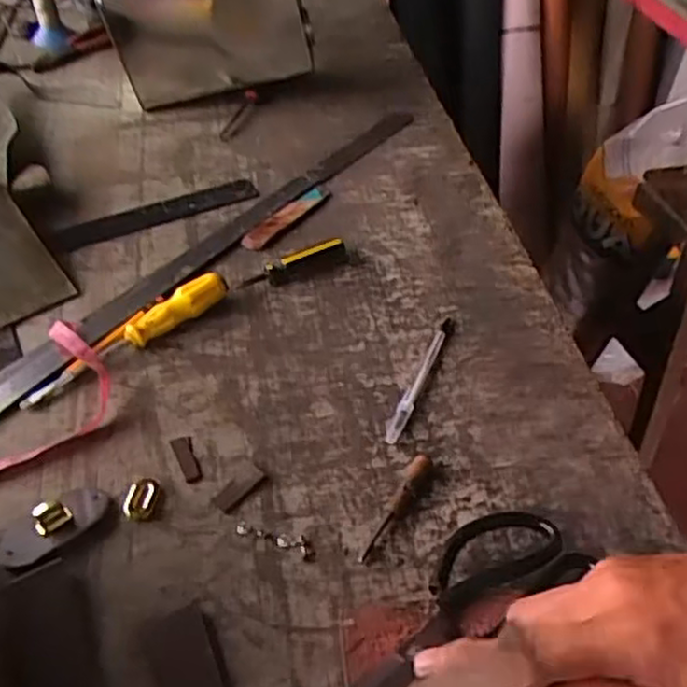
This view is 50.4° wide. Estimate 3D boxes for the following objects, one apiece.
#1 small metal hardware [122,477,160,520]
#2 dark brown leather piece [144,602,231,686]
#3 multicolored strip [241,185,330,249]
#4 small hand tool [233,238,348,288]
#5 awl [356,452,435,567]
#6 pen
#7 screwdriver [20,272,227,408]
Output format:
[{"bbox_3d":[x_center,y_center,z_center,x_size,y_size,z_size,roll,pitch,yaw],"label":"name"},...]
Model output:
[{"bbox_3d":[-0.148,0.112,0.533,0.023,0.007,0.033,2,45,3],"label":"small metal hardware"},{"bbox_3d":[-0.094,0.204,0.444,0.043,0.007,0.091,-17,47,-16],"label":"dark brown leather piece"},{"bbox_3d":[-0.061,-0.137,0.783,0.029,0.007,0.122,31,53,28],"label":"multicolored strip"},{"bbox_3d":[-0.049,-0.075,0.706,0.107,0.020,0.023,-24,49,-21],"label":"small hand tool"},{"bbox_3d":[0.039,0.117,0.523,0.018,0.014,0.091,19,48,19],"label":"awl"},{"bbox_3d":[0.065,0.025,0.617,0.013,0.009,0.146,16,47,16],"label":"pen"},{"bbox_3d":[-0.185,-0.005,0.633,0.197,0.029,0.023,-35,54,-29],"label":"screwdriver"}]

